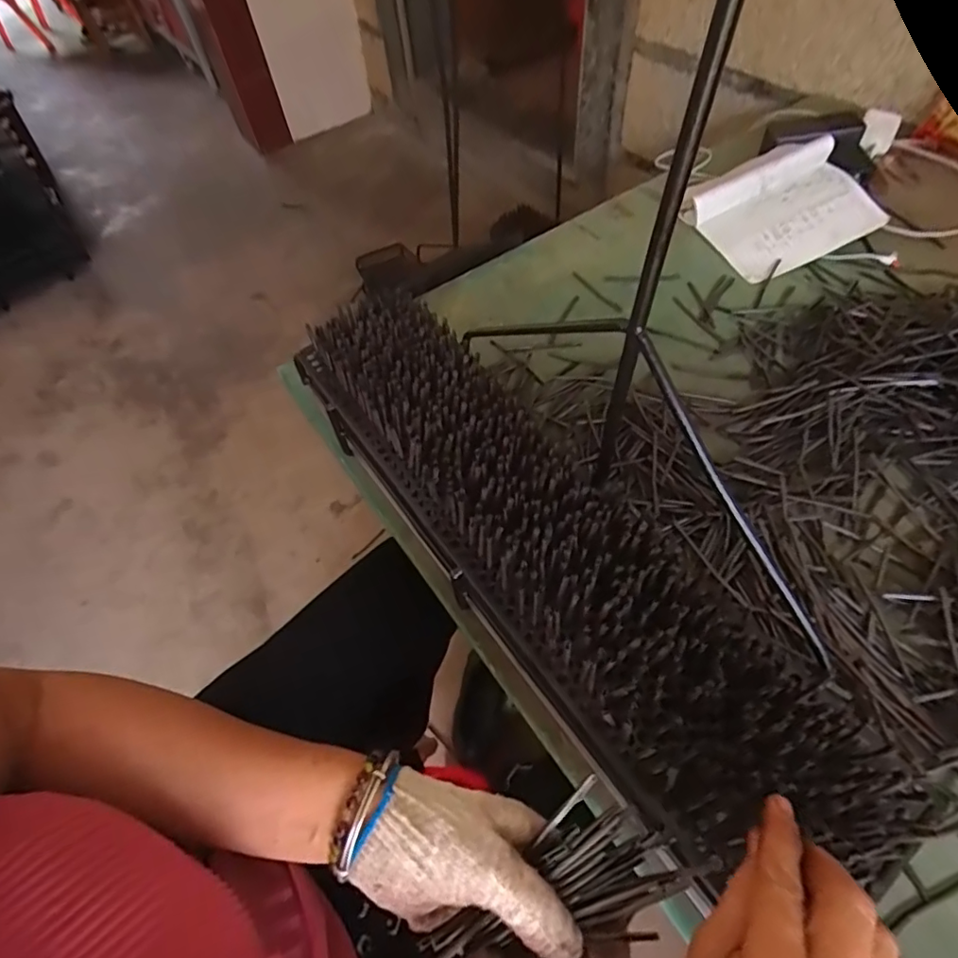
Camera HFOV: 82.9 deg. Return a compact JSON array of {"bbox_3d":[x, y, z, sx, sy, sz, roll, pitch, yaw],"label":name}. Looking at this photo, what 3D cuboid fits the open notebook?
[{"bbox_3d":[0.409,-0.368,0.731,0.202,0.062,0.179,-22,58,-10],"label":"open notebook"}]

